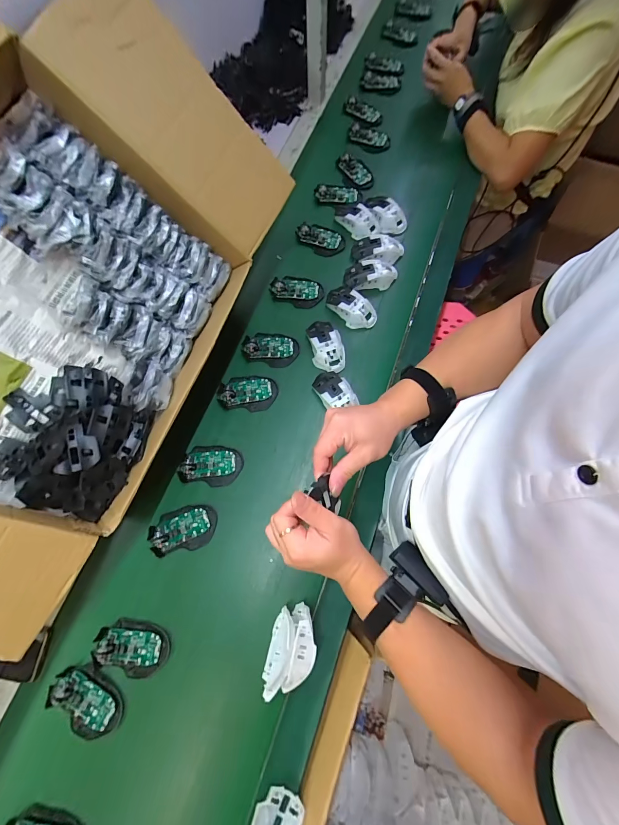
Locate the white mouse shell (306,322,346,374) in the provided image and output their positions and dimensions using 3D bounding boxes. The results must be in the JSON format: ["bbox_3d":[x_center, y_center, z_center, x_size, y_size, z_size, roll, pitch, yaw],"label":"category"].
[{"bbox_3d":[0.033,-0.139,0.668,0.072,0.030,0.116,-13,74,-2],"label":"white mouse shell"}]

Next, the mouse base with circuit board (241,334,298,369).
[{"bbox_3d":[-0.082,-0.135,0.677,0.116,0.022,0.073,7,74,3],"label":"mouse base with circuit board"}]

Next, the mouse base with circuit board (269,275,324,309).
[{"bbox_3d":[-0.028,-0.267,0.723,0.115,0.018,0.070,5,74,3],"label":"mouse base with circuit board"}]

